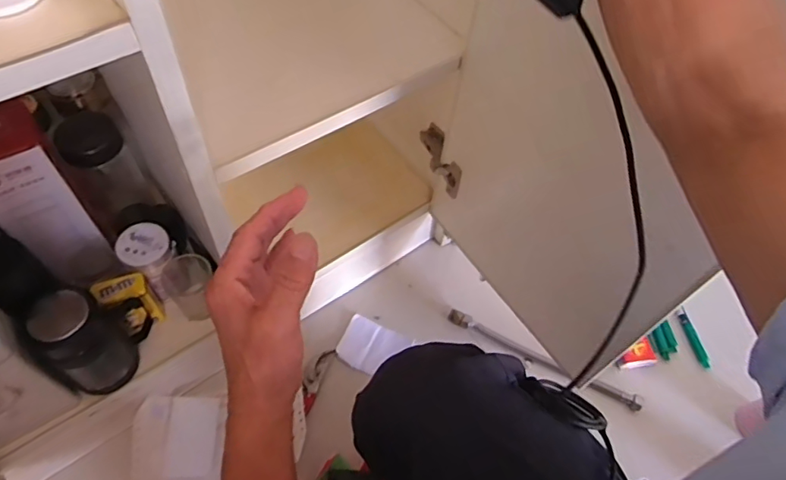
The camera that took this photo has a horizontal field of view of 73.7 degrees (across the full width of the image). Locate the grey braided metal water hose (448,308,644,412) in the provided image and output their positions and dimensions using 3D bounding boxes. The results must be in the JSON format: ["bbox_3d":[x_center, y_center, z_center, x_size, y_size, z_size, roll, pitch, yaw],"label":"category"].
[{"bbox_3d":[0.232,0.185,0.819,0.313,0.024,0.024,24,58,11],"label":"grey braided metal water hose"}]

